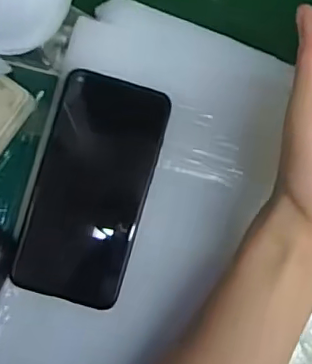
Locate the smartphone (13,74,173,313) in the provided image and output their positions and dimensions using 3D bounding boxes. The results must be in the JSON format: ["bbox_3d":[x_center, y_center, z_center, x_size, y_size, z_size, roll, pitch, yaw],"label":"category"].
[{"bbox_3d":[-0.044,0.004,0.397,0.076,0.010,0.153,16,86,-1],"label":"smartphone"}]

